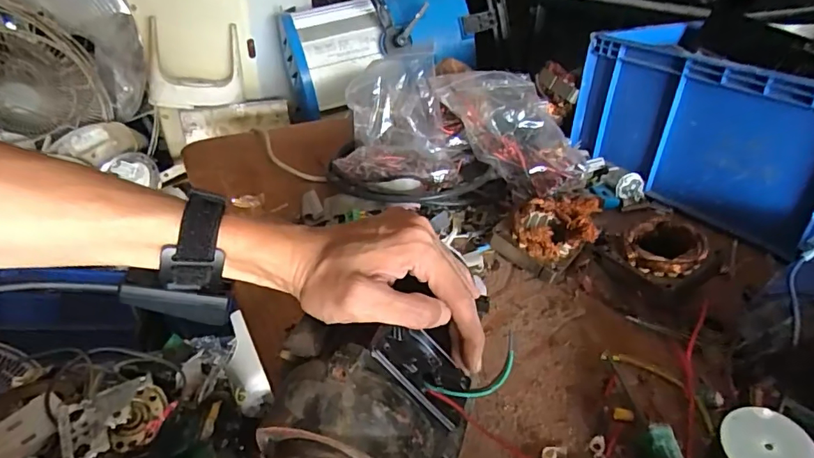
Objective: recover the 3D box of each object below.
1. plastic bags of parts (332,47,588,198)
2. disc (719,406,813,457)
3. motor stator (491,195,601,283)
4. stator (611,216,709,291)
[{"bbox_3d":[0.074,-0.150,0.672,0.326,0.112,0.192,3,32,-1],"label":"plastic bags of parts"},{"bbox_3d":[0.225,0.135,0.303,0.050,0.004,0.049,-6,43,8],"label":"disc"},{"bbox_3d":[0.152,0.006,0.528,0.093,0.062,0.096,23,37,28],"label":"motor stator"},{"bbox_3d":[0.247,0.026,0.478,0.070,0.050,0.078,-16,37,-28],"label":"stator"}]

